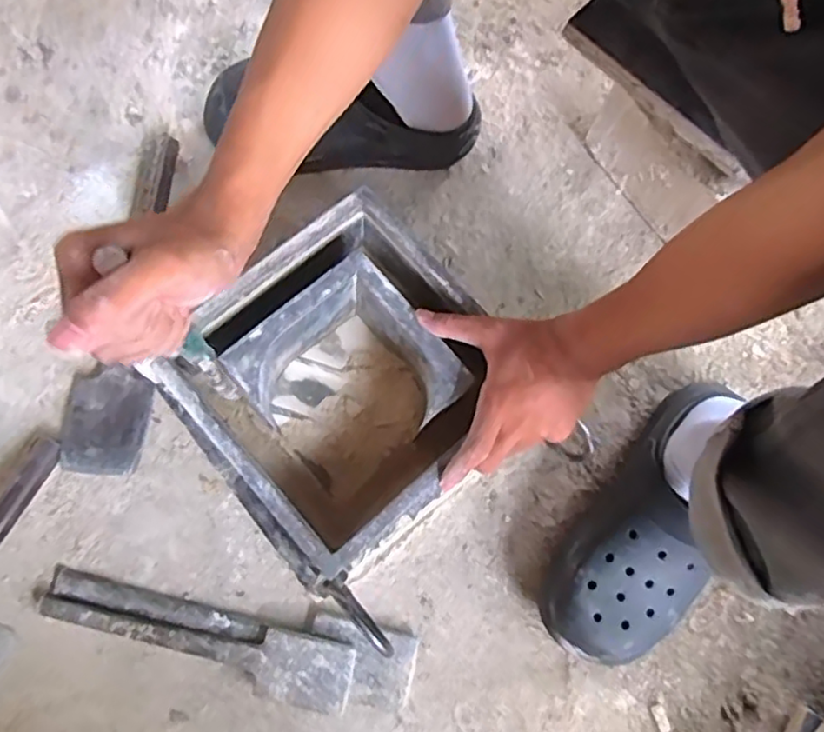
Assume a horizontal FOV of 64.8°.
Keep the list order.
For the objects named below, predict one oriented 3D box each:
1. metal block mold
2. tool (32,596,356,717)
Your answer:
[{"bbox_3d":[-0.057,0.031,0.554,0.248,0.127,0.238,-39,79,-12],"label":"metal block mold"},{"bbox_3d":[-0.187,0.240,0.566,0.271,0.024,0.052,13,74,2],"label":"tool"}]

